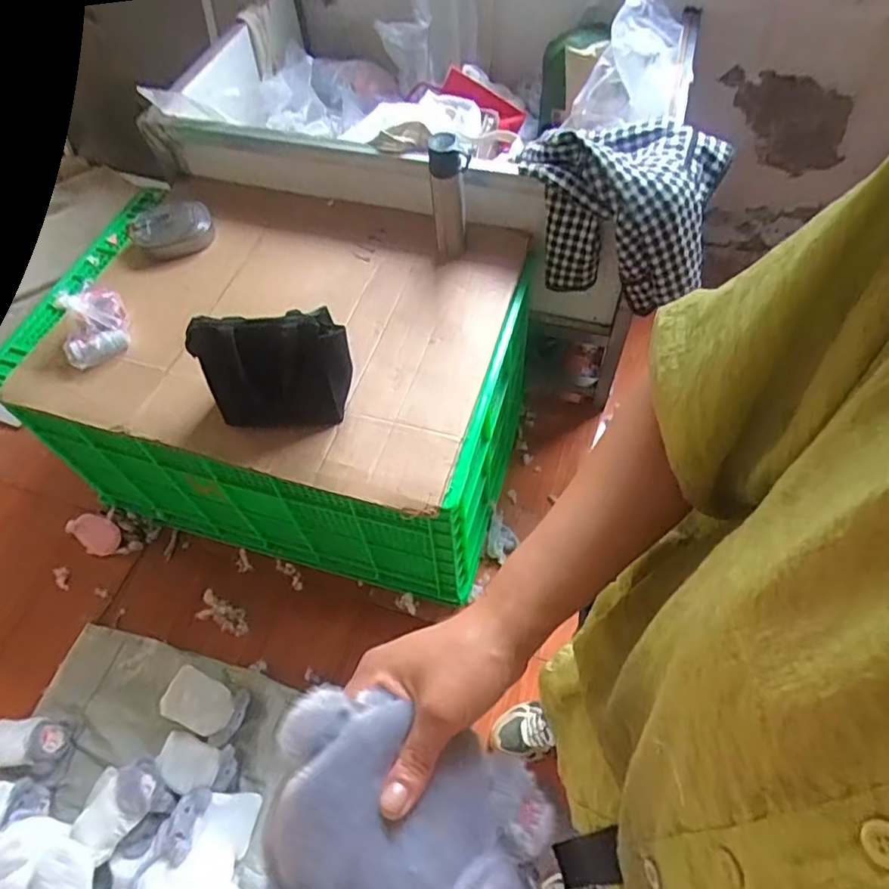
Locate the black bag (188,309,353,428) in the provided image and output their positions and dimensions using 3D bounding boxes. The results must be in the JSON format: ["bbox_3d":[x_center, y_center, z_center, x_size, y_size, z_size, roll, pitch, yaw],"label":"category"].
[{"bbox_3d":[-0.277,-0.112,0.963,0.250,0.186,0.101,-2,58,1],"label":"black bag"}]

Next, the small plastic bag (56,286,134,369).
[{"bbox_3d":[-0.660,-0.220,1.123,0.117,0.073,0.129,-16,59,-7],"label":"small plastic bag"}]

